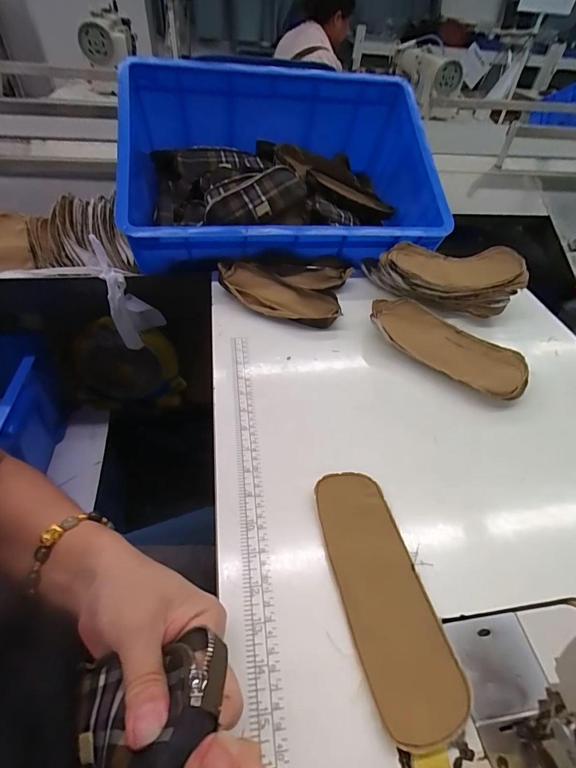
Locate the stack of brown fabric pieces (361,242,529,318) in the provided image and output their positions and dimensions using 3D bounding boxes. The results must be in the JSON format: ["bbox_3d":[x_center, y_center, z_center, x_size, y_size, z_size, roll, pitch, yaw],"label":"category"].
[{"bbox_3d":[0.238,-0.172,0.575,0.225,0.059,0.118,11,47,7],"label":"stack of brown fabric pieces"}]

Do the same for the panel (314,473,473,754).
[{"bbox_3d":[0.074,0.158,0.296,0.067,0.009,0.188,-8,47,-11],"label":"panel"}]

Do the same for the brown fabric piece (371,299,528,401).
[{"bbox_3d":[0.208,-0.051,0.492,0.209,0.029,0.094,34,53,25],"label":"brown fabric piece"}]

